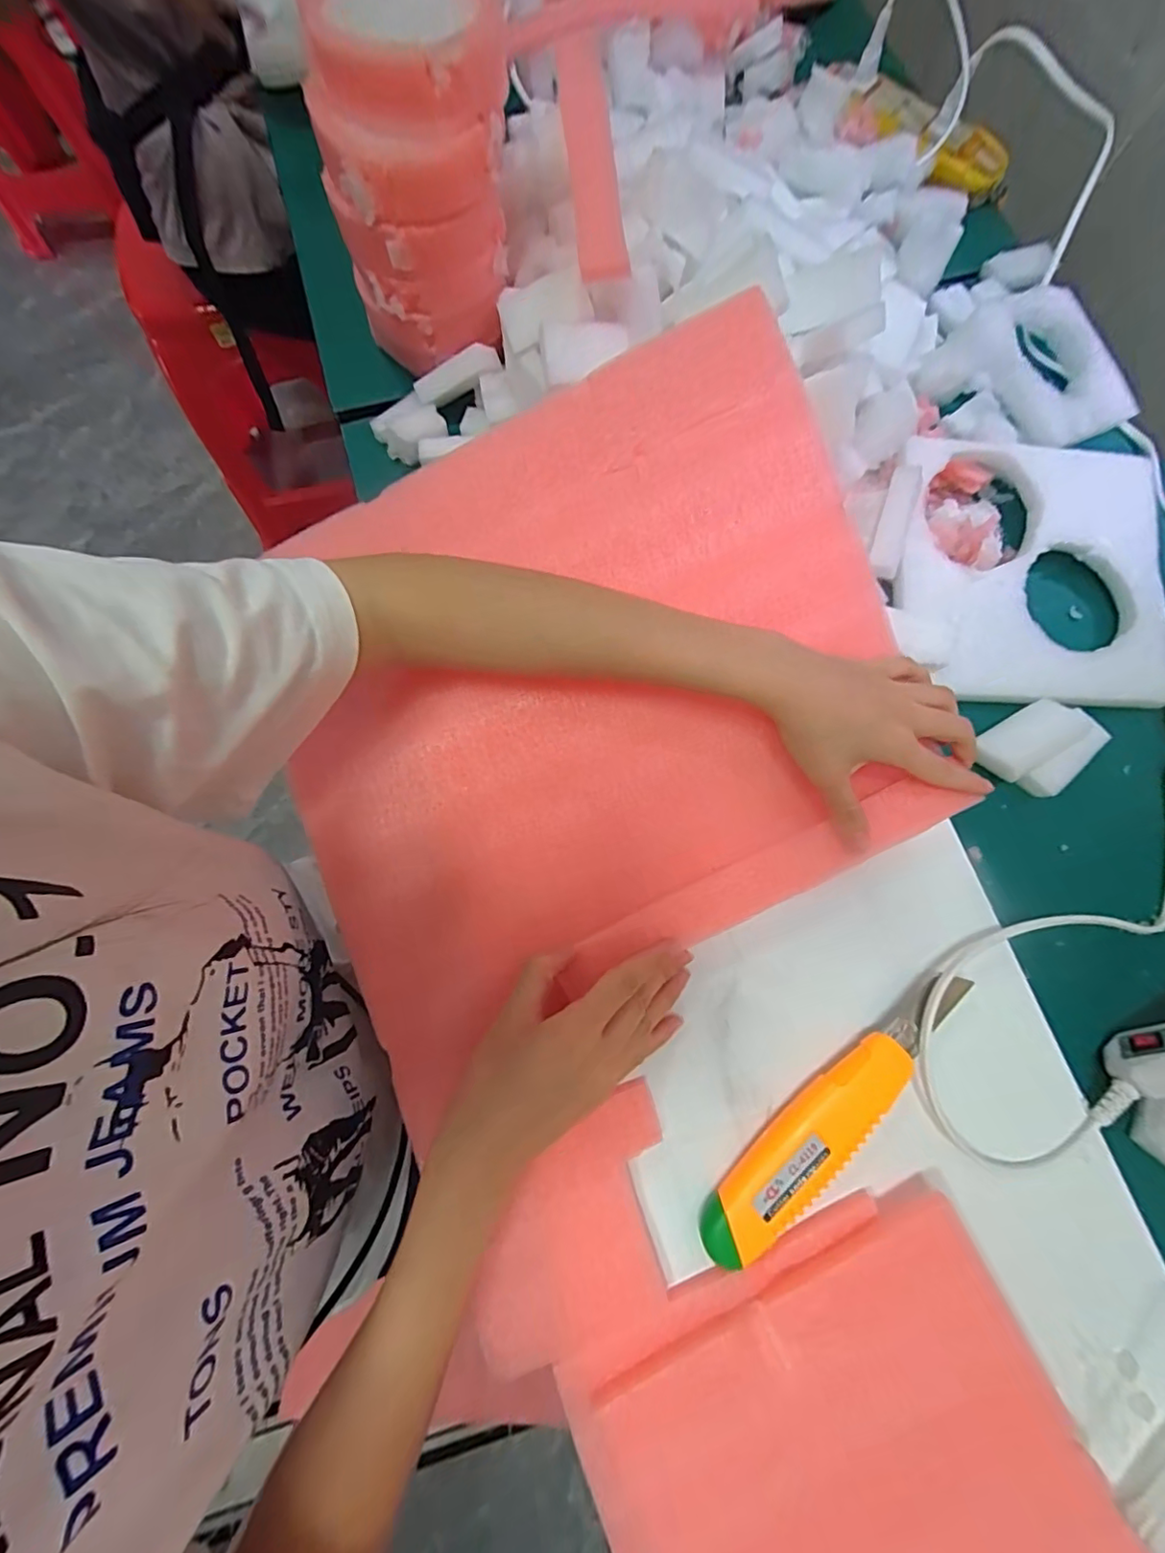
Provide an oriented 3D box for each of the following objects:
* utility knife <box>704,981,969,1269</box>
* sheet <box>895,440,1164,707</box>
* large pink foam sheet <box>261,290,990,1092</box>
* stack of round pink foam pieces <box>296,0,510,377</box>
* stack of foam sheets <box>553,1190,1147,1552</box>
[{"bbox_3d":[0.134,0.176,0.287,0.185,0.022,0.032,-42,80,-10],"label":"utility knife"},{"bbox_3d":[0.300,-0.135,0.359,0.186,0.012,0.174,4,84,-3],"label":"sheet"},{"bbox_3d":[0.005,-0.061,0.317,0.368,0.040,0.328,-25,88,-1],"label":"large pink foam sheet"},{"bbox_3d":[-0.106,-0.368,0.341,0.118,0.149,0.113,-21,77,-6],"label":"stack of round pink foam pieces"},{"bbox_3d":[0.119,0.325,0.246,0.208,0.030,0.184,-21,77,-6],"label":"stack of foam sheets"}]

